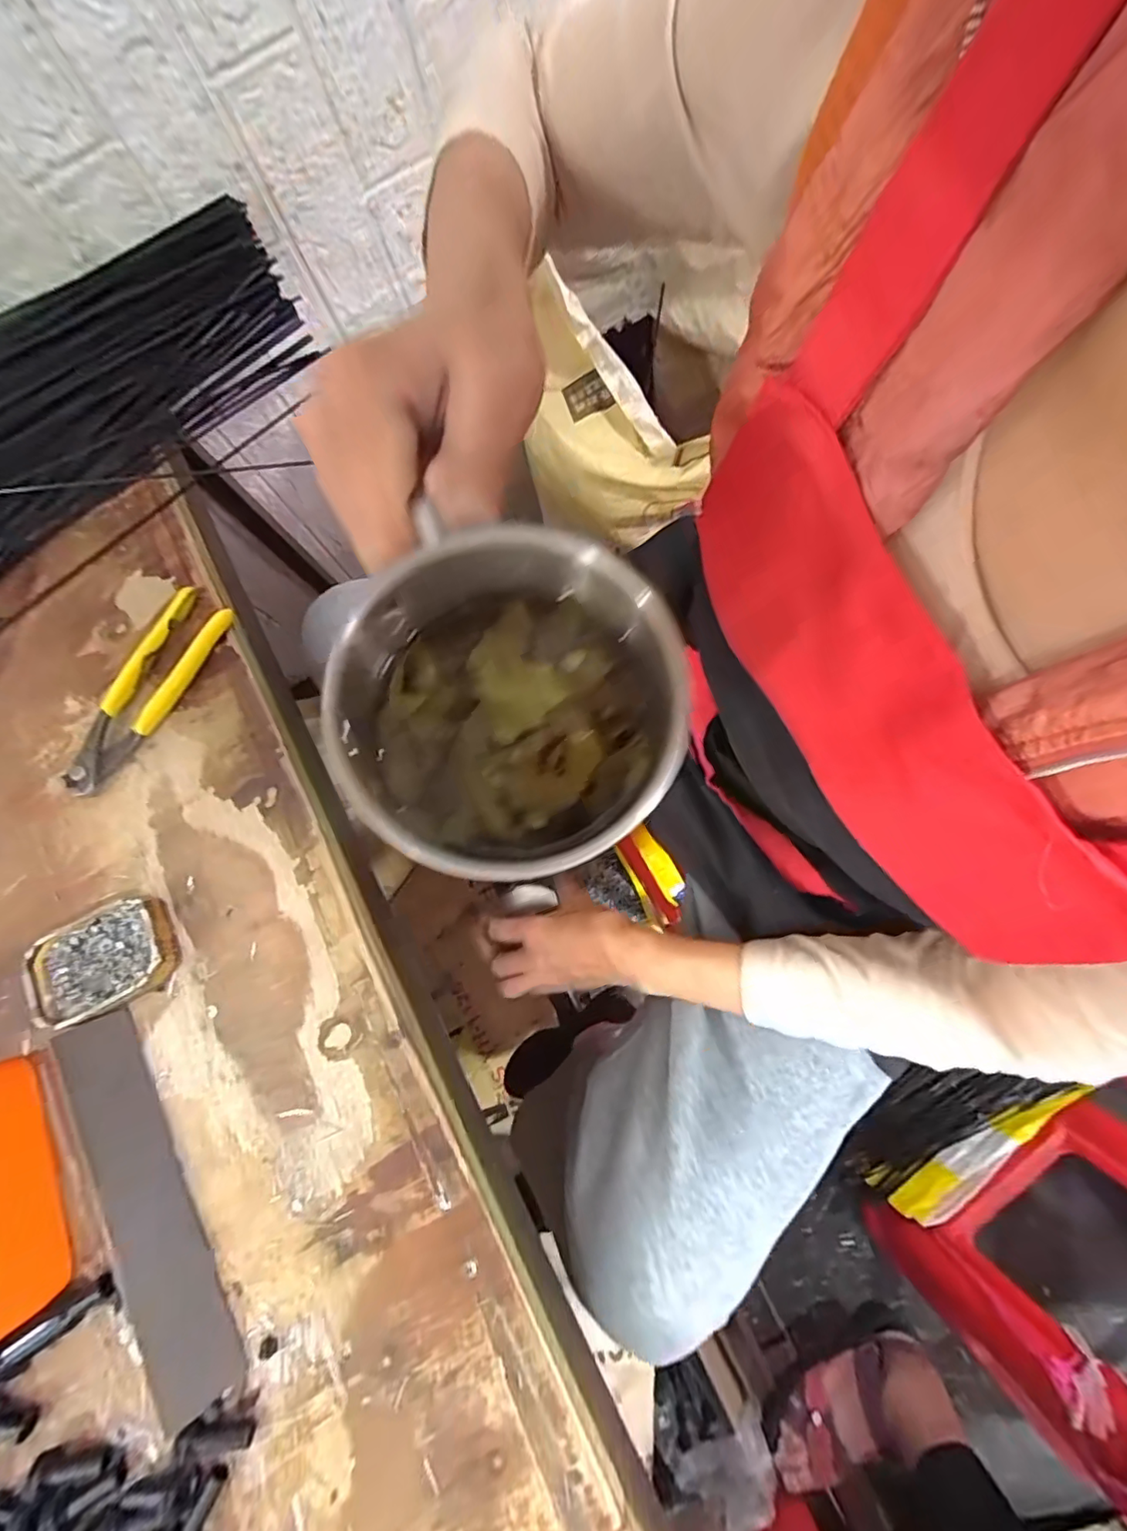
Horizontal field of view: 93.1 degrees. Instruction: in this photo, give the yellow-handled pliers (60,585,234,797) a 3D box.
[{"bbox_3d":[-0.309,-0.055,0.391,0.045,0.026,0.162,31,82,13],"label":"yellow-handled pliers"}]

